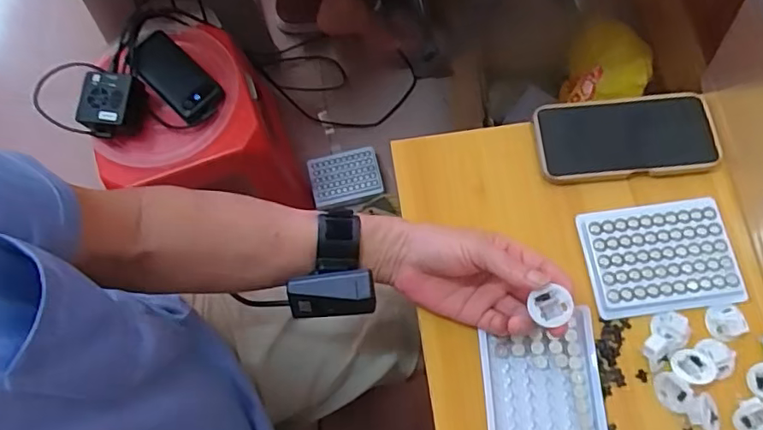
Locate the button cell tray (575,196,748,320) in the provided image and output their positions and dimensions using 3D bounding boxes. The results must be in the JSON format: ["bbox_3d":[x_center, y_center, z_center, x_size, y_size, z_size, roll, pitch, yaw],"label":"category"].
[{"bbox_3d":[0.253,0.037,0.498,0.130,0.007,0.099,-8,71,0],"label":"button cell tray"}]

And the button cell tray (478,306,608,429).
[{"bbox_3d":[0.134,0.145,0.454,0.095,0.014,0.117,-3,71,2],"label":"button cell tray"}]

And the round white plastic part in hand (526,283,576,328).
[{"bbox_3d":[0.132,0.068,0.422,0.030,0.015,0.028,1,96,15],"label":"round white plastic part in hand"}]

